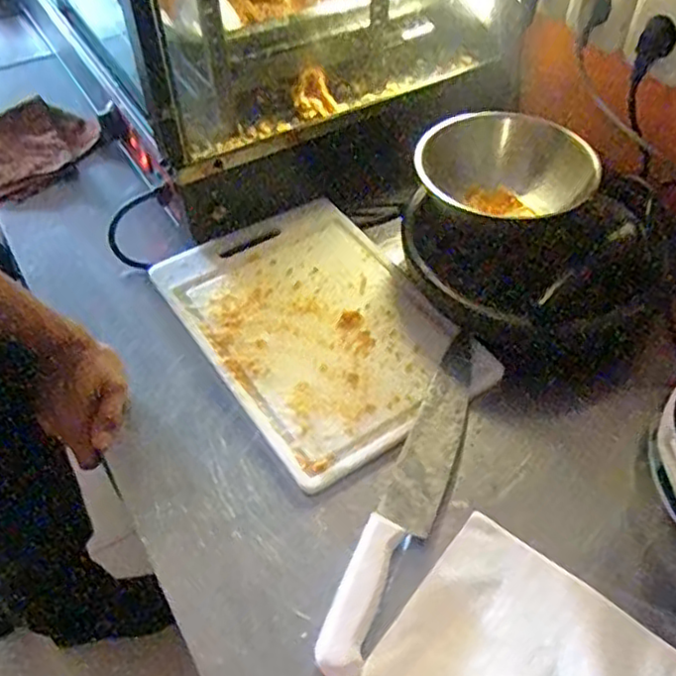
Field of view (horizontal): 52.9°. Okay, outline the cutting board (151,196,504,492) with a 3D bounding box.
[{"bbox_3d":[-0.023,-0.017,0.739,0.237,0.024,0.330,-28,55,-22],"label":"cutting board"}]

